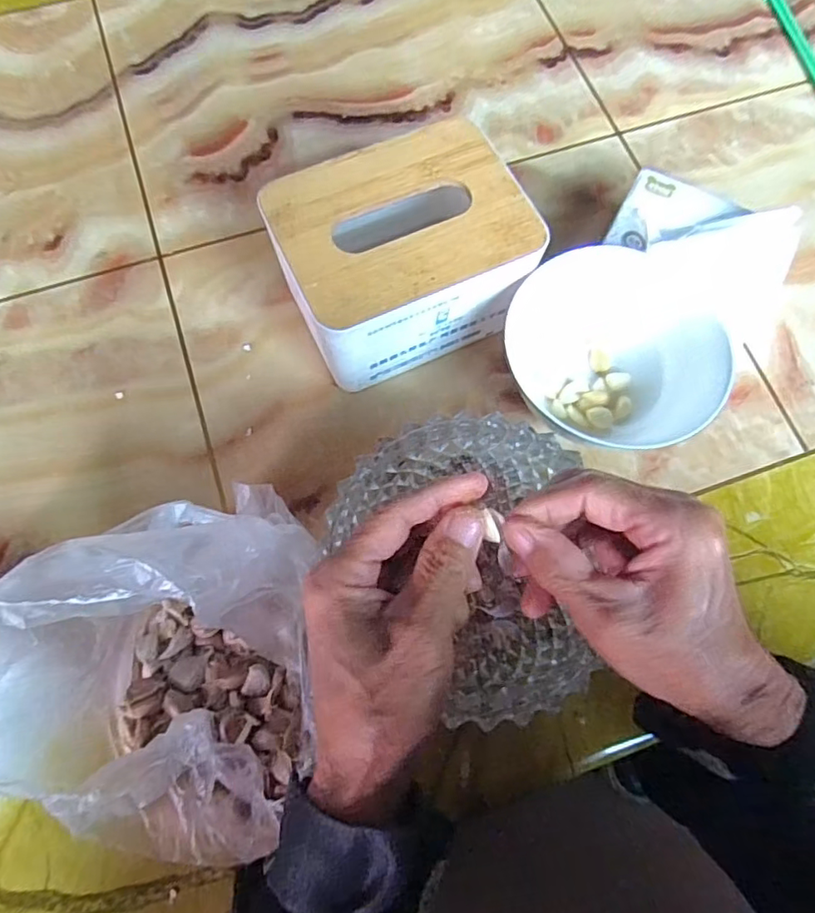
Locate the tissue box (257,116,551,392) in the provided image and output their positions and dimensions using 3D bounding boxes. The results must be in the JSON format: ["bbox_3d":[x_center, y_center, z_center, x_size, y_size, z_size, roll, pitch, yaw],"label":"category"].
[{"bbox_3d":[-0.004,-0.134,0.396,0.155,0.094,0.120,-22,73,-8],"label":"tissue box"}]

